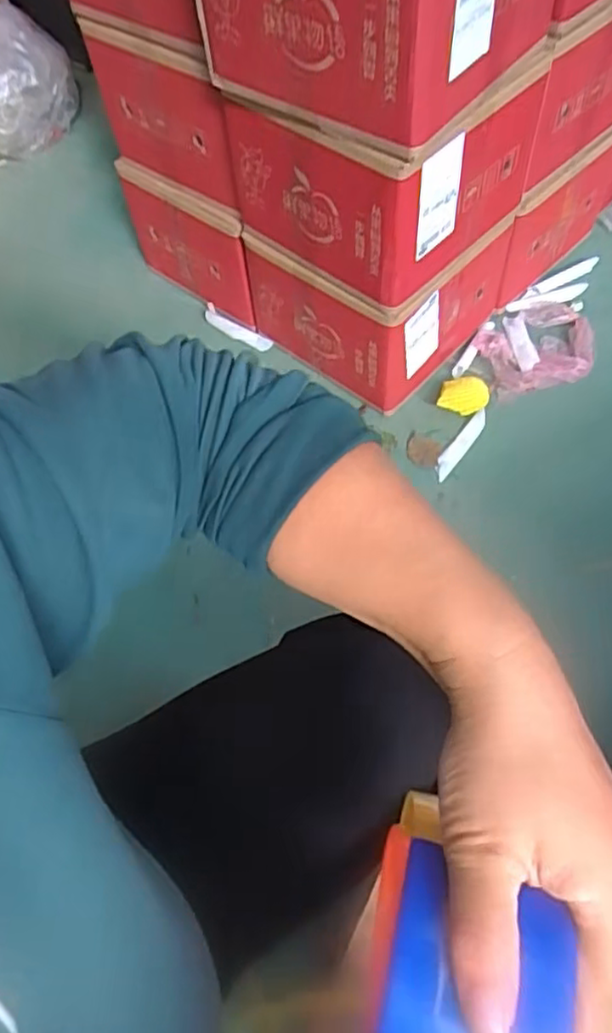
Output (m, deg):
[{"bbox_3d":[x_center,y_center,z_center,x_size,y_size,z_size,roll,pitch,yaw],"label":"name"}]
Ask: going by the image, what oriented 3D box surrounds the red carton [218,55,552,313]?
[{"bbox_3d":[0.087,-0.476,0.890,0.304,0.201,0.252,38,68,23],"label":"red carton"}]

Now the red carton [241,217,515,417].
[{"bbox_3d":[0.109,-0.373,1.075,0.299,0.208,0.276,38,68,23],"label":"red carton"}]

